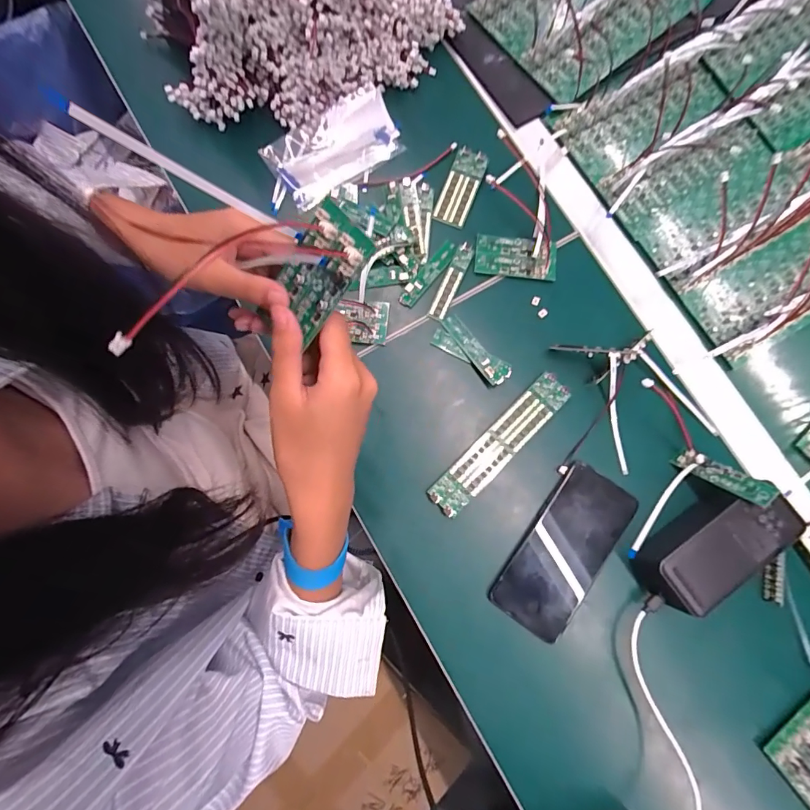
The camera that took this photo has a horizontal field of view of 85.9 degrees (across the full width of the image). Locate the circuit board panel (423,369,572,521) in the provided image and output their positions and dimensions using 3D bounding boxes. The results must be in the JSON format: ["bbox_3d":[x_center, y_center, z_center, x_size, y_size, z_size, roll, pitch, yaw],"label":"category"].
[{"bbox_3d":[0.093,0.038,0.420,0.169,0.006,0.035,-44,82,-8],"label":"circuit board panel"}]

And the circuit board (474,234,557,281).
[{"bbox_3d":[0.117,-0.155,0.457,0.085,0.014,0.043,8,79,2],"label":"circuit board"}]

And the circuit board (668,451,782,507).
[{"bbox_3d":[0.285,0.062,0.392,0.023,0.010,0.080,-46,40,-8],"label":"circuit board"}]

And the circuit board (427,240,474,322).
[{"bbox_3d":[0.048,-0.127,0.449,0.017,0.010,0.086,24,80,5],"label":"circuit board"}]

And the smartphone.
[{"bbox_3d":[0.150,0.137,0.409,0.072,0.011,0.157,35,81,7],"label":"smartphone"}]

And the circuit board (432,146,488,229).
[{"bbox_3d":[0.059,-0.233,0.468,0.035,0.010,0.085,22,93,4],"label":"circuit board"}]

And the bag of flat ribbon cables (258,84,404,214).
[{"bbox_3d":[-0.082,-0.275,0.476,0.156,0.009,0.076,-29,95,3],"label":"bag of flat ribbon cables"}]

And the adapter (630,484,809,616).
[{"bbox_3d":[0.273,0.122,0.391,0.131,0.054,0.066,-33,80,-6],"label":"adapter"}]

